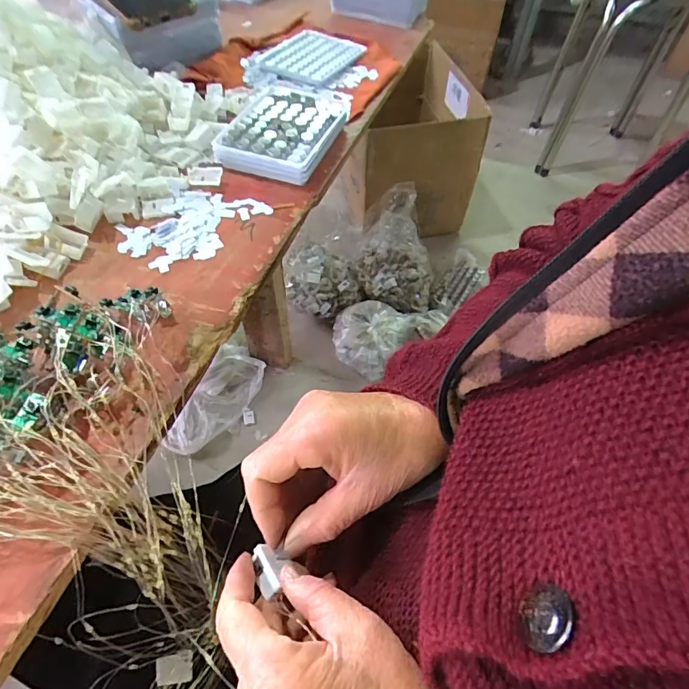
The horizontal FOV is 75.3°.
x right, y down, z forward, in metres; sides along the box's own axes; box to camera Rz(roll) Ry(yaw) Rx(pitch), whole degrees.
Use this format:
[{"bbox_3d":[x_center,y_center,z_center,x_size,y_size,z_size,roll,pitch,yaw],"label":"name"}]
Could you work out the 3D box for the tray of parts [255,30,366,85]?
[{"bbox_3d":[-0.048,-0.377,0.580,0.112,0.012,0.131,25,57,17],"label":"tray of parts"}]

